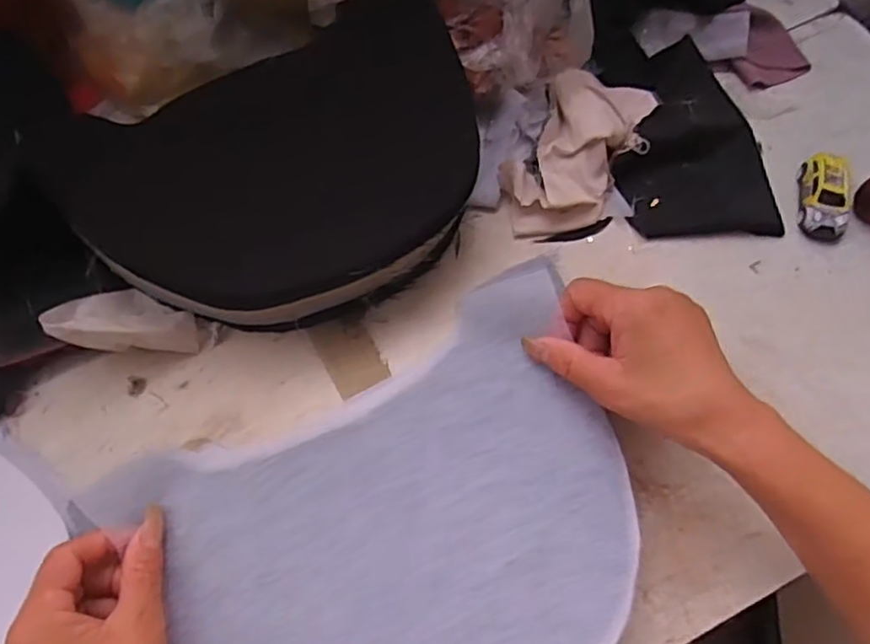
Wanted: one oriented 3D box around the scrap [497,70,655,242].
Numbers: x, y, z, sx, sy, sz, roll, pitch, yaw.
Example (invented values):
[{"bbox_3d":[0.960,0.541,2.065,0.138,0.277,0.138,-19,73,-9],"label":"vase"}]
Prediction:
[{"bbox_3d":[0.102,-0.128,0.481,0.072,0.032,0.143,26,69,13],"label":"scrap"}]

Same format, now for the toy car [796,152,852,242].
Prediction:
[{"bbox_3d":[0.276,-0.089,0.464,0.032,0.026,0.063,9,66,6],"label":"toy car"}]

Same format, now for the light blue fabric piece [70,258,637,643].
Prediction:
[{"bbox_3d":[-0.012,0.108,0.342,0.257,0.015,0.198,-28,68,-11],"label":"light blue fabric piece"}]

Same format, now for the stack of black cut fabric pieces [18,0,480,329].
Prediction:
[{"bbox_3d":[-0.089,-0.098,0.453,0.283,0.074,0.185,-28,68,-11],"label":"stack of black cut fabric pieces"}]

